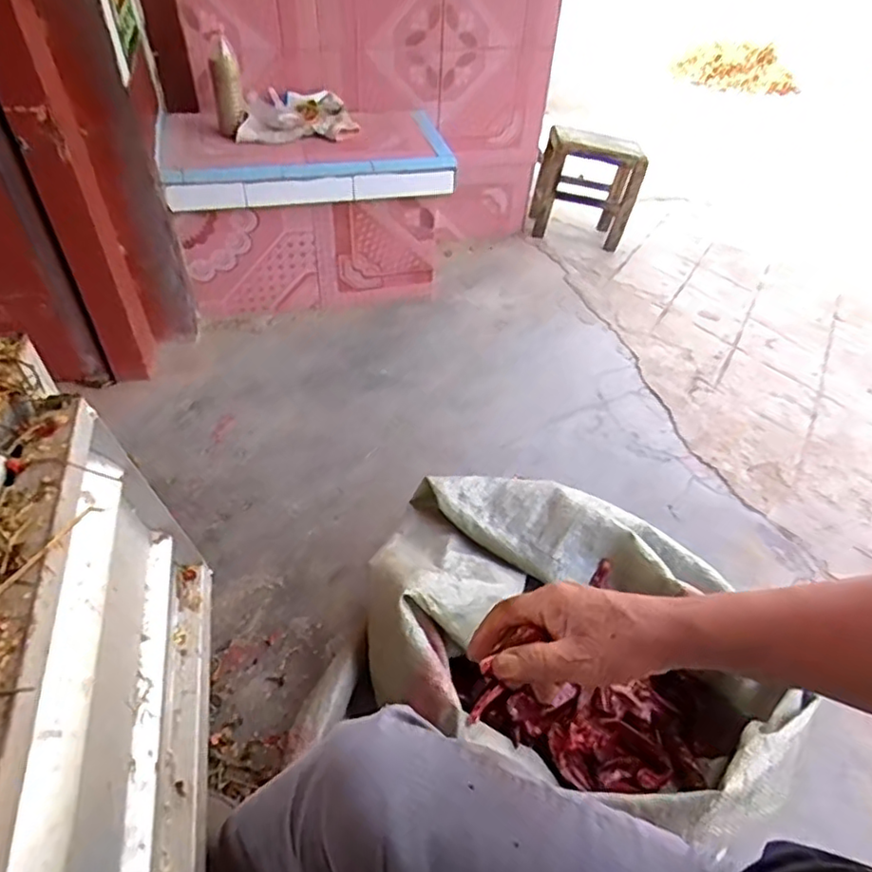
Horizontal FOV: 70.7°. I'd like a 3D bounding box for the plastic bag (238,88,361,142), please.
[{"bbox_3d":[-0.316,-0.741,1.422,0.265,0.078,0.140,-1,46,-6],"label":"plastic bag"}]

